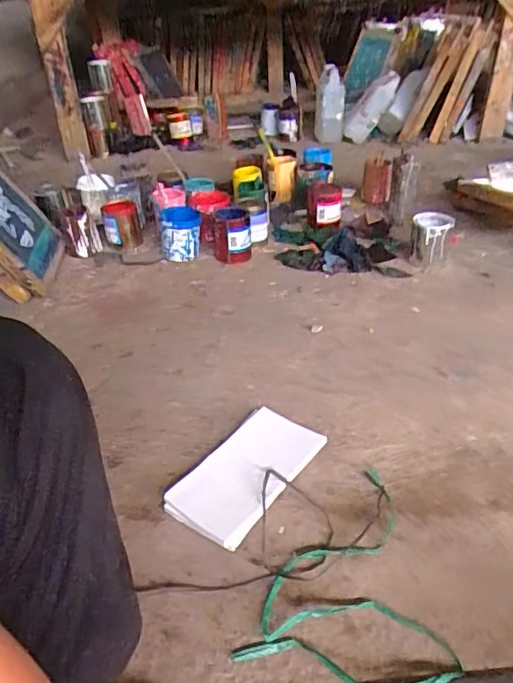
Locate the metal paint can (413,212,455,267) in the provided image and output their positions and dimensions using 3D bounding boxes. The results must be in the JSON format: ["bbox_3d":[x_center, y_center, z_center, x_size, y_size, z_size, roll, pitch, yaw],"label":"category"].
[{"bbox_3d":[0.492,-0.291,1.462,0.109,0.129,0.123,11,39,24],"label":"metal paint can"}]

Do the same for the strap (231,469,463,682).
[{"bbox_3d":[0.148,0.311,0.734,0.259,0.017,0.334,6,37,18],"label":"strap"}]

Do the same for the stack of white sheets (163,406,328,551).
[{"bbox_3d":[-0.018,0.218,0.880,0.154,0.024,0.266,20,43,33],"label":"stack of white sheets"}]

